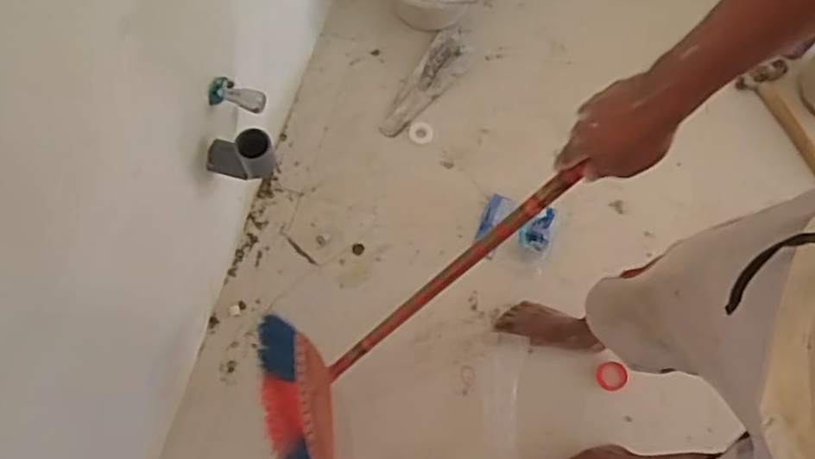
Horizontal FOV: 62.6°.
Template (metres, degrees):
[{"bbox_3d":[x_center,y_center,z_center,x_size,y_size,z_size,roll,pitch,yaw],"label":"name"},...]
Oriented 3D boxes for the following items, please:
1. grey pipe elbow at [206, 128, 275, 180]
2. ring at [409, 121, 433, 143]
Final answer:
[{"bbox_3d":[-0.276,-0.127,1.096,0.113,0.099,0.057,13,70,2],"label":"grey pipe elbow"},{"bbox_3d":[0.031,-0.220,1.503,0.054,0.013,0.056,1,70,-2],"label":"ring"}]

